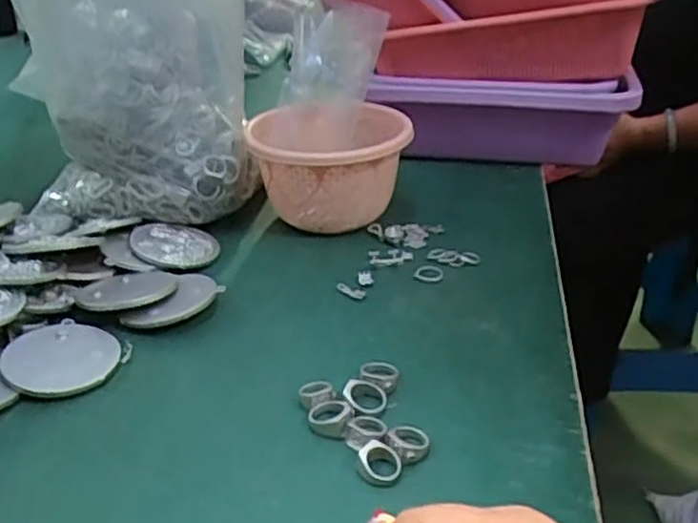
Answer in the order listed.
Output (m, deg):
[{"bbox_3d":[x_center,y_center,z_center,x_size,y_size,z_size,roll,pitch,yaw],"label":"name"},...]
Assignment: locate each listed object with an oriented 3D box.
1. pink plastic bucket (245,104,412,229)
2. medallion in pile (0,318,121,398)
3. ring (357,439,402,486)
[{"bbox_3d":[-0.017,-0.084,0.649,0.144,0.091,0.131,-1,30,0],"label":"pink plastic bucket"},{"bbox_3d":[-0.196,0.064,0.477,0.070,0.005,0.076,4,30,-2],"label":"medallion in pile"},{"bbox_3d":[0.017,0.110,0.386,0.023,0.012,0.023,-1,30,0],"label":"ring"}]

